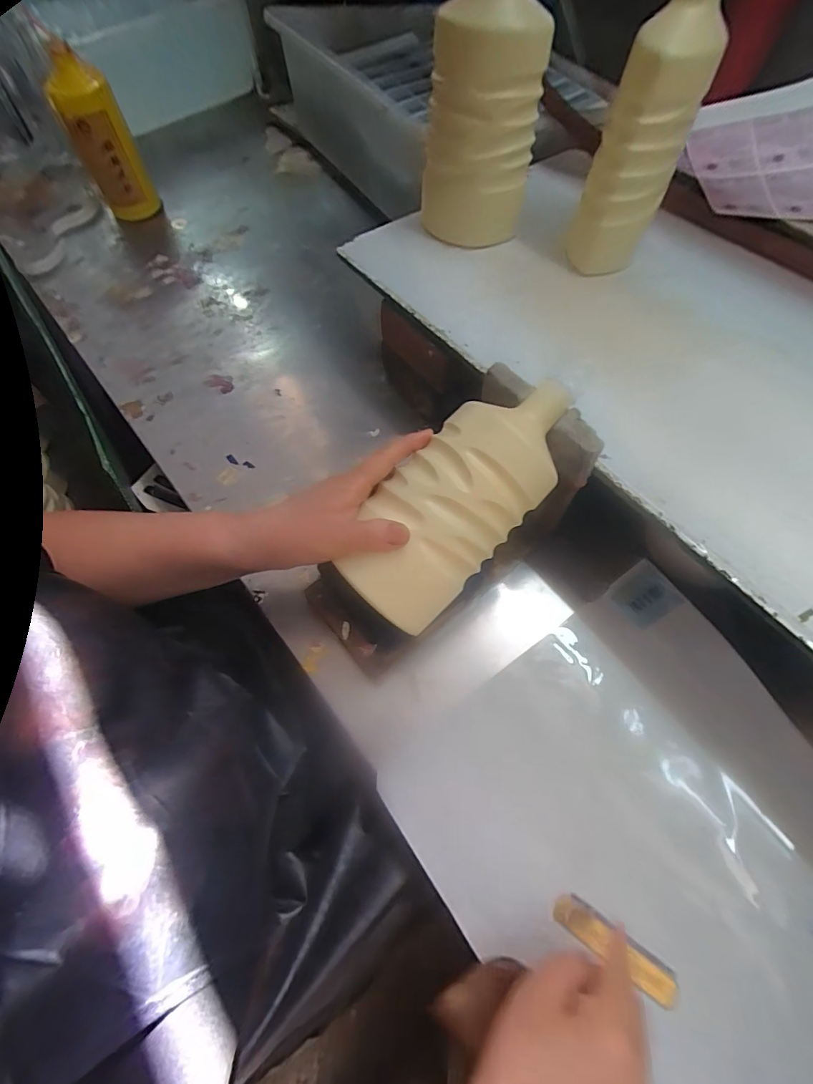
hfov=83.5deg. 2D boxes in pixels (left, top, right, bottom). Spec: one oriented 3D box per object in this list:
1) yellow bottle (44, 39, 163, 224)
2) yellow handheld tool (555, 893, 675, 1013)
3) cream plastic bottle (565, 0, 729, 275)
[{"bbox_3d":[-0.407,-0.536,0.618,0.075,0.179,0.057,-26,68,-9],"label":"yellow bottle"},{"bbox_3d":[0.152,0.297,0.334,0.091,0.006,0.023,30,71,16],"label":"yellow handheld tool"},{"bbox_3d":[0.208,-0.369,0.398,0.074,0.237,0.065,20,69,11],"label":"cream plastic bottle"}]

